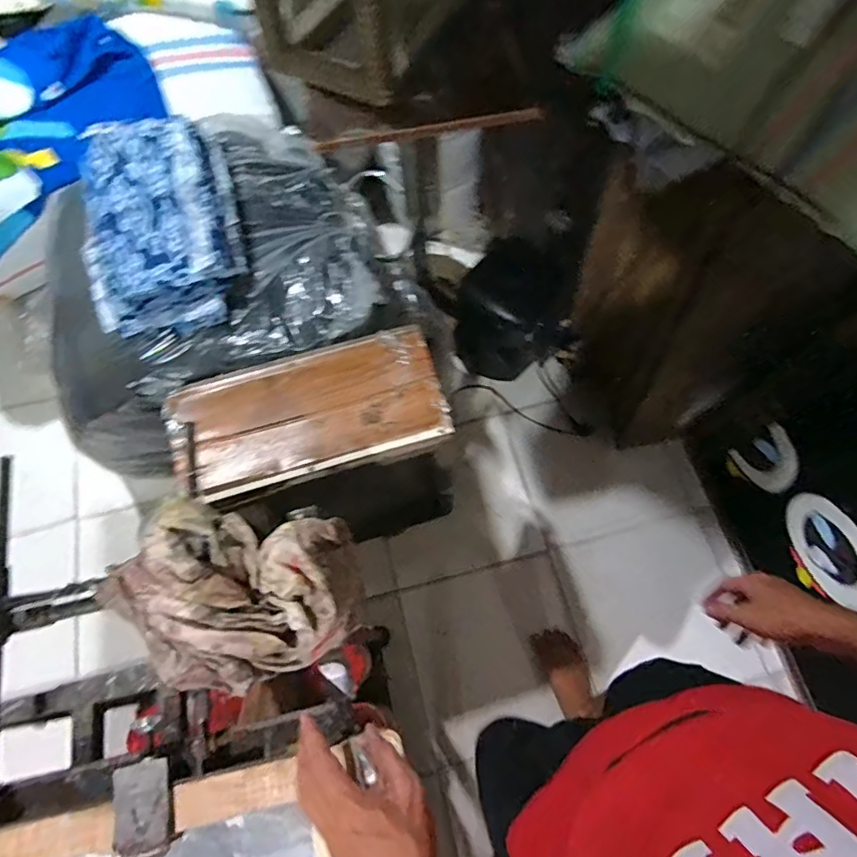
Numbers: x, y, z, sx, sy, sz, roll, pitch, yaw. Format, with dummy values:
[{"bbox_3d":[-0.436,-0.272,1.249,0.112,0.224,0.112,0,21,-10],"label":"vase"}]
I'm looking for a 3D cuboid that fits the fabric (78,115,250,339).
[{"bbox_3d":[-0.507,-0.378,1.005,0.288,0.126,0.407,-14,67,-4],"label":"fabric"}]

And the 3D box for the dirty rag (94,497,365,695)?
[{"bbox_3d":[-0.231,0.193,0.620,0.284,0.134,0.200,-5,67,0],"label":"dirty rag"}]

